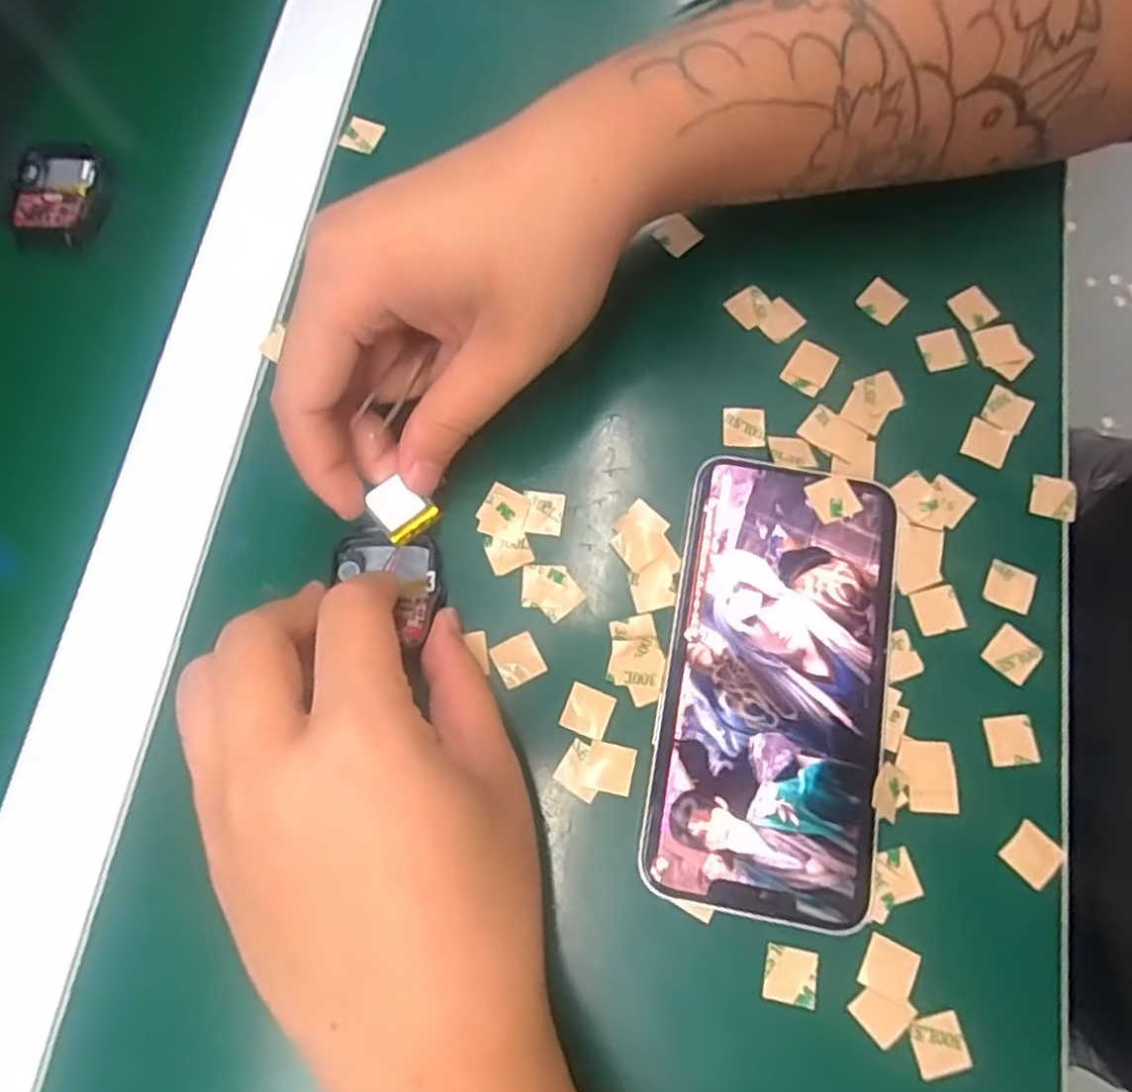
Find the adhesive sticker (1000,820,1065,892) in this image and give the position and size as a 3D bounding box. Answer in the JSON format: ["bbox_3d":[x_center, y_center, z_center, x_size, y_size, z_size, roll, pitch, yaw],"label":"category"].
[{"bbox_3d":[0.147,0.097,0.230,0.015,0.004,0.015,42,82,18],"label":"adhesive sticker"}]

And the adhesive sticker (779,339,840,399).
[{"bbox_3d":[0.092,-0.068,0.273,0.016,0.004,0.019,30,79,9],"label":"adhesive sticker"}]

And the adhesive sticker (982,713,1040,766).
[{"bbox_3d":[0.146,0.063,0.240,0.015,0.004,0.016,-6,73,3],"label":"adhesive sticker"}]

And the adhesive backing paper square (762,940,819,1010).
[{"bbox_3d":[0.069,0.130,0.223,0.016,0.004,0.016,12,75,6],"label":"adhesive backing paper square"}]

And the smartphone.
[{"bbox_3d":[0.069,0.042,0.240,0.069,0.010,0.143,10,76,2],"label":"smartphone"}]

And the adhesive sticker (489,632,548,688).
[{"bbox_3d":[-0.016,0.038,0.248,0.015,0.004,0.015,-25,78,-6],"label":"adhesive sticker"}]

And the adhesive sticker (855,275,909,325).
[{"bbox_3d":[0.122,-0.095,0.282,0.016,0.004,0.015,37,84,15],"label":"adhesive sticker"}]

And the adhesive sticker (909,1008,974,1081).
[{"bbox_3d":[0.111,0.148,0.217,0.017,0.004,0.016,-13,76,-1],"label":"adhesive sticker"}]

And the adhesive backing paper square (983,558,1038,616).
[{"bbox_3d":[0.154,0.014,0.252,0.016,0.004,0.015,24,78,8],"label":"adhesive backing paper square"}]

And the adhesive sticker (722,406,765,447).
[{"bbox_3d":[0.066,-0.044,0.269,0.015,0.004,0.015,4,76,3],"label":"adhesive sticker"}]

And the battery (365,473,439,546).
[{"bbox_3d":[-0.055,-0.013,0.245,0.018,0.004,0.021,-40,106,-4],"label":"battery"}]

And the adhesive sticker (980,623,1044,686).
[{"bbox_3d":[0.151,0.036,0.247,0.015,0.004,0.016,39,82,14],"label":"adhesive sticker"}]

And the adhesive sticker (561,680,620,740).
[{"bbox_3d":[0.007,0.055,0.244,0.015,0.004,0.015,20,75,12],"label":"adhesive sticker"}]

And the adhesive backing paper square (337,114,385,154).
[{"bbox_3d":[-0.086,-0.174,0.309,0.015,0.004,0.014,18,90,-3],"label":"adhesive backing paper square"}]

